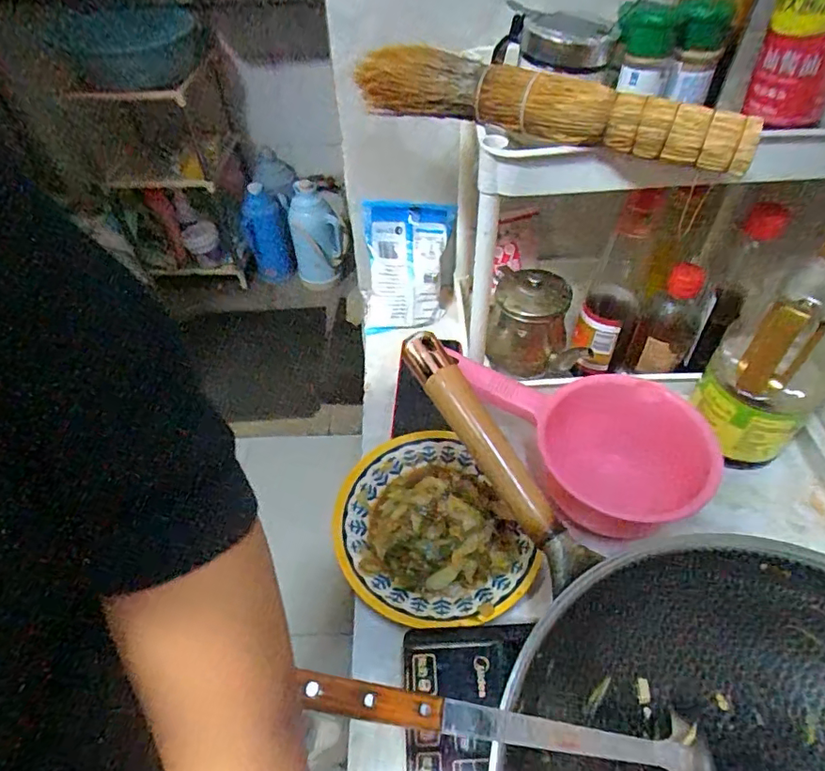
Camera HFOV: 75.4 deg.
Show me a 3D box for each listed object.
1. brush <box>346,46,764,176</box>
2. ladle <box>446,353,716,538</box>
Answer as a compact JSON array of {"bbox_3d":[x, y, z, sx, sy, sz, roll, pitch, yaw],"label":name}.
[{"bbox_3d":[0.087,-0.210,0.407,0.314,0.053,0.034,23,53,20],"label":"brush"},{"bbox_3d":[0.174,0.064,0.561,0.259,0.155,0.087,12,50,12],"label":"ladle"}]

